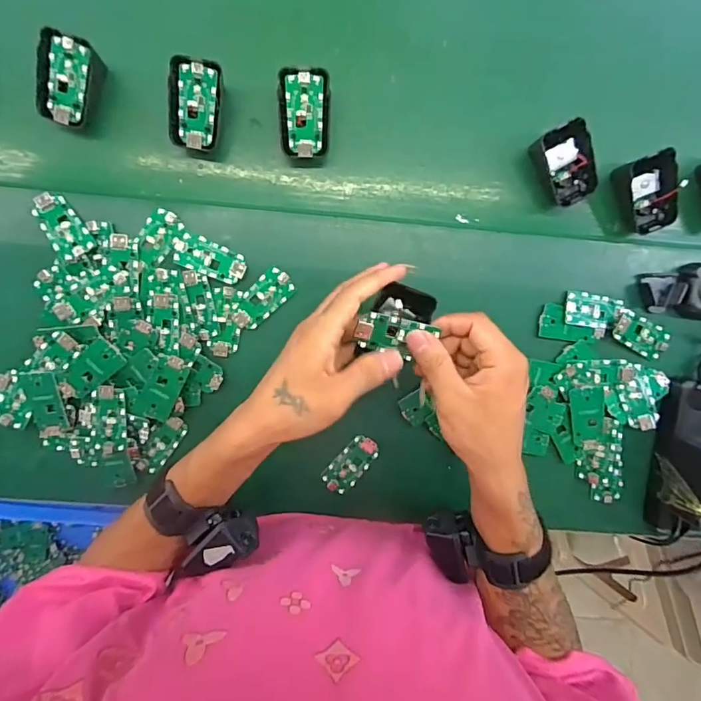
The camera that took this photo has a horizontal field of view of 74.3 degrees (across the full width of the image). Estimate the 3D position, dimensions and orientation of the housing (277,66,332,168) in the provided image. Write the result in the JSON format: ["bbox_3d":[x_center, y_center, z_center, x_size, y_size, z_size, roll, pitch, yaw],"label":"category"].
[{"bbox_3d":[-0.040,-0.202,0.402,0.044,0.011,0.073,1,113,-5],"label":"housing"}]

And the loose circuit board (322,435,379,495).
[{"bbox_3d":[0.000,0.113,0.457,0.032,0.006,0.064,39,91,-6],"label":"loose circuit board"}]

